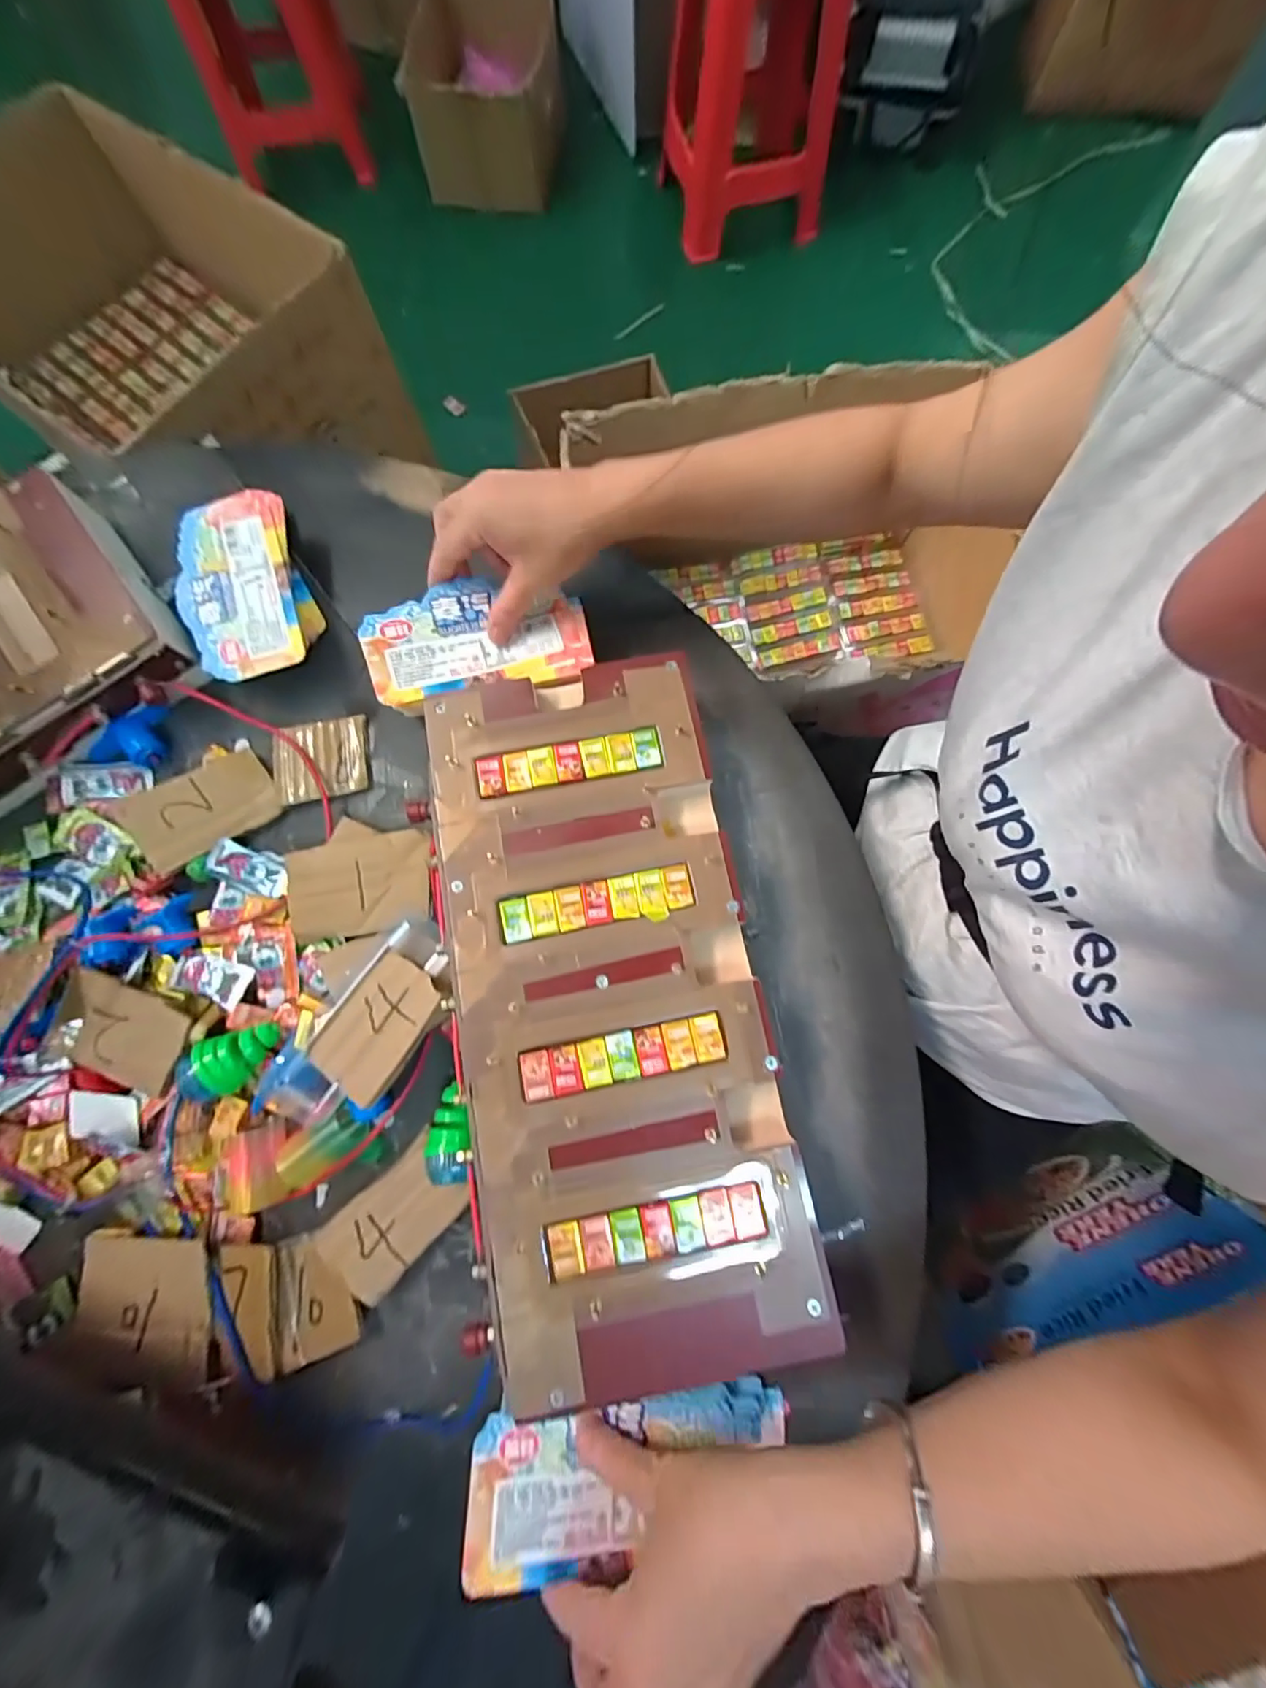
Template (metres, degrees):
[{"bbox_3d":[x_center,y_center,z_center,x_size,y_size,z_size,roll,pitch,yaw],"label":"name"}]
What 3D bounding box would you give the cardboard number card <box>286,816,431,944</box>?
[{"bbox_3d":[-0.189,0.022,0.374,0.091,0.011,0.076,-9,80,-1],"label":"cardboard number card"}]

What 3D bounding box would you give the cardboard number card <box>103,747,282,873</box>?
[{"bbox_3d":[-0.310,-0.026,0.388,0.093,0.006,0.060,-31,88,-19],"label":"cardboard number card"}]

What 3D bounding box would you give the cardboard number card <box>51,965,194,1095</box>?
[{"bbox_3d":[-0.331,0.122,0.348,0.096,0.005,0.059,16,88,10],"label":"cardboard number card"}]

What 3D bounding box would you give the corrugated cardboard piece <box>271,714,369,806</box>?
[{"bbox_3d":[-0.236,-0.065,0.407,0.067,0.010,0.060,-8,80,-1],"label":"corrugated cardboard piece"}]

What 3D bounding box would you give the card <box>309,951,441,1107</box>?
[{"bbox_3d":[-0.161,0.114,0.342,0.060,0.006,0.079,31,76,23],"label":"card"}]

